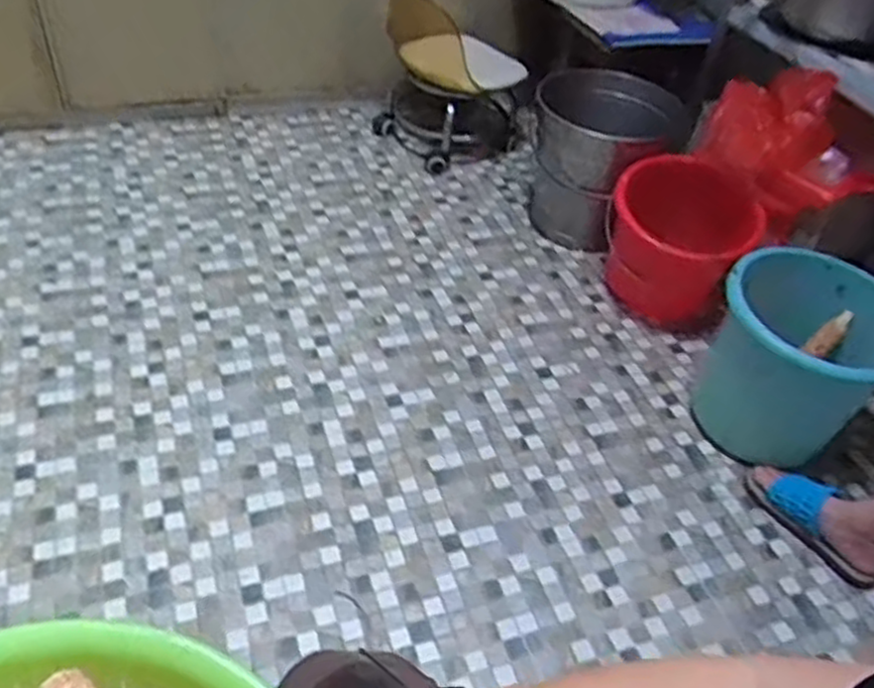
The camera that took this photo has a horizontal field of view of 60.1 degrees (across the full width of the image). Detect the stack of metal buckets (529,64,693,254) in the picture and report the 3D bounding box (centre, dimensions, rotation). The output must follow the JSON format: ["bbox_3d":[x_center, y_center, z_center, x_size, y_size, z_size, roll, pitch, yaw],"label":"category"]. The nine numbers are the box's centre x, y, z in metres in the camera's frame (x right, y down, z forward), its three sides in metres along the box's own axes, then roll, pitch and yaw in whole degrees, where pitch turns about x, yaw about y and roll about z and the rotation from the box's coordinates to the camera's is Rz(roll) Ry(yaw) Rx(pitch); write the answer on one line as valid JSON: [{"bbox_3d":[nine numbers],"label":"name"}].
[{"bbox_3d":[0.351,-0.398,1.664,0.300,0.307,0.345,23,45,14],"label":"stack of metal buckets"}]

